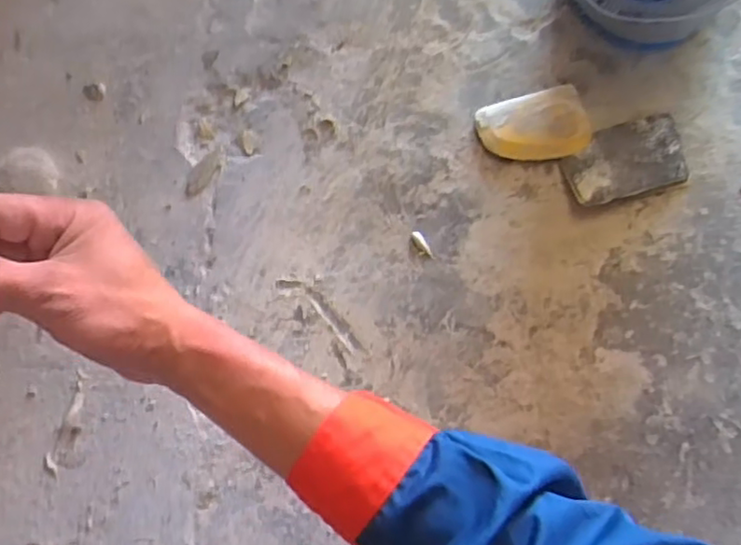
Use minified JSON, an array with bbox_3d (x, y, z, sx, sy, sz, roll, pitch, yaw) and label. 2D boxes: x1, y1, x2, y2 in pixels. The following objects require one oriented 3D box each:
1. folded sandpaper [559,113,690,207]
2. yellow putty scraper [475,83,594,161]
[{"bbox_3d":[0.234,-0.104,0.601,0.114,0.017,0.068,-16,83,-4],"label":"folded sandpaper"},{"bbox_3d":[0.151,-0.133,0.600,0.099,0.013,0.065,-15,83,-4],"label":"yellow putty scraper"}]

